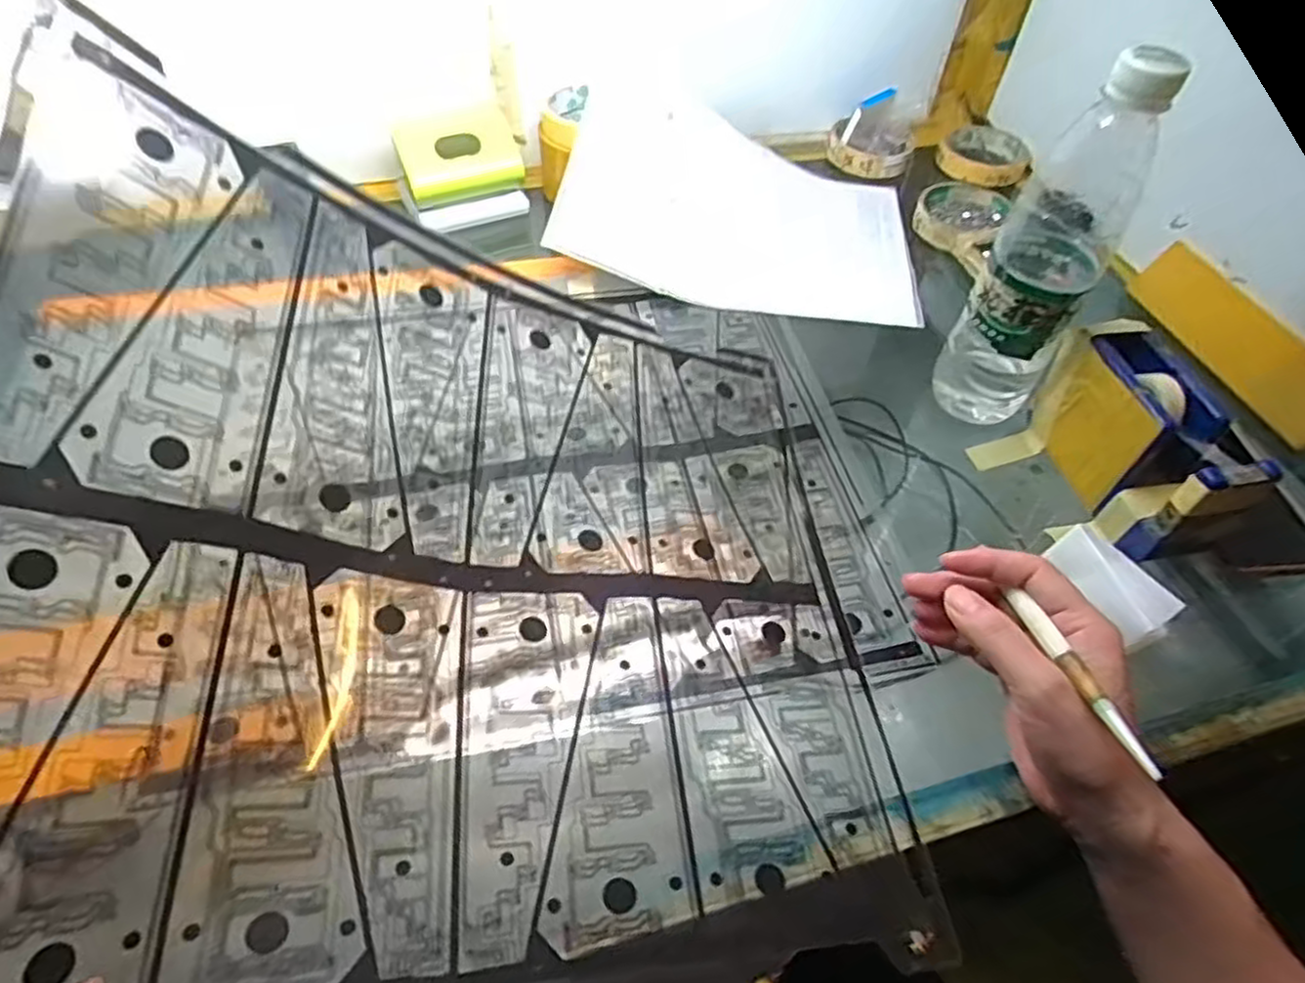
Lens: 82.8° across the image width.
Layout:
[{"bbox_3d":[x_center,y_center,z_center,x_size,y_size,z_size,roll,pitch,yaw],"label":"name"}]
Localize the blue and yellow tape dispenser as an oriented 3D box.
[{"bbox_3d":[0.287,-0.028,0.438,0.049,0.083,0.128,-11,52,-10],"label":"blue and yellow tape dispenser"}]

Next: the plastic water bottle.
[{"bbox_3d":[0.232,-0.134,0.440,0.063,0.227,0.068,27,55,19],"label":"plastic water bottle"}]

